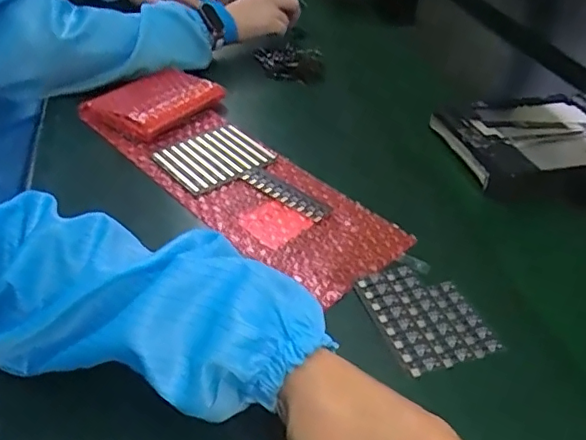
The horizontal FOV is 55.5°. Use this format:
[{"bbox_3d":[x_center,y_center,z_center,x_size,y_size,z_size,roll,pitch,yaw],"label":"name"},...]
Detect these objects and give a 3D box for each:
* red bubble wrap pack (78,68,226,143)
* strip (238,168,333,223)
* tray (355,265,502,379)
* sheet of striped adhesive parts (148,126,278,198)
[{"bbox_3d":[-0.159,-0.134,0.644,0.107,0.036,0.132,27,43,26],"label":"red bubble wrap pack"},{"bbox_3d":[-0.008,-0.026,0.527,0.102,0.006,0.026,30,45,28],"label":"strip"},{"bbox_3d":[0.098,0.070,0.418,0.072,0.010,0.094,-10,40,-18],"label":"tray"},{"bbox_3d":[-0.084,-0.065,0.573,0.097,0.011,0.097,-27,48,-34],"label":"sheet of striped adhesive parts"}]

